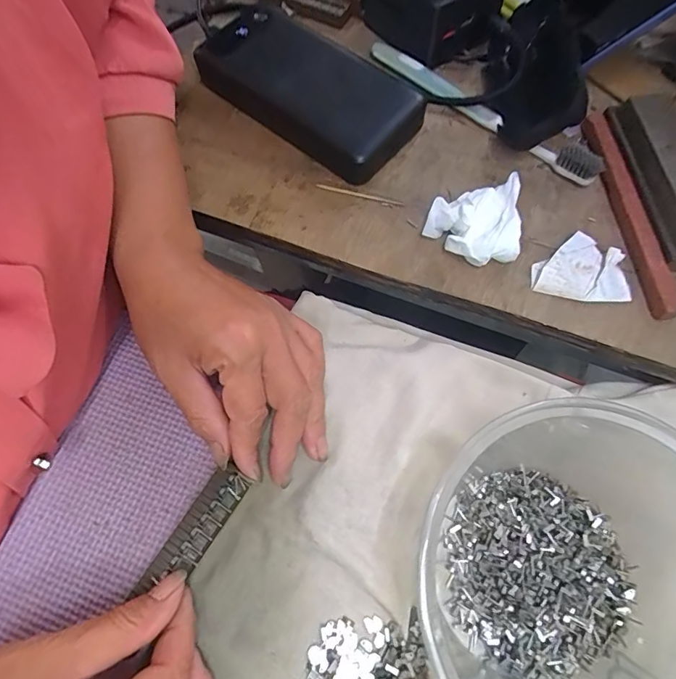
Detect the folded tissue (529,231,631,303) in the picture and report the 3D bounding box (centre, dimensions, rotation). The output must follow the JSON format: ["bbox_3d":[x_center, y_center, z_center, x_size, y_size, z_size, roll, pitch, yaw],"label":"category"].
[{"bbox_3d":[0.142,-0.042,0.263,0.051,0.009,0.038,15,69,7],"label":"folded tissue"}]

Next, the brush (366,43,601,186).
[{"bbox_3d":[0.093,-0.157,0.305,0.178,0.015,0.016,38,73,15],"label":"brush"}]

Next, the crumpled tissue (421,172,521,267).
[{"bbox_3d":[0.080,-0.066,0.264,0.050,0.030,0.045,-13,68,-5],"label":"crumpled tissue"}]

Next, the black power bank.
[{"bbox_3d":[-0.021,-0.173,0.309,0.153,0.031,0.073,36,73,14],"label":"black power bank"}]

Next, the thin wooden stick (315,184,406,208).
[{"bbox_3d":[0.014,-0.094,0.291,0.058,0.004,0.004,16,69,7],"label":"thin wooden stick"}]

